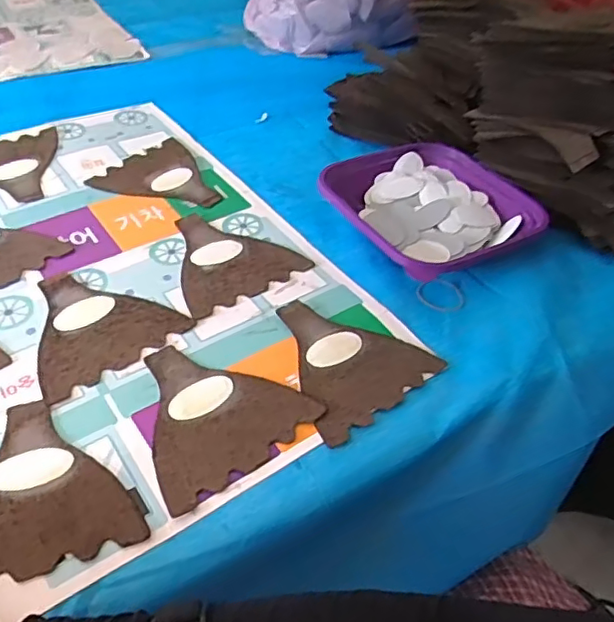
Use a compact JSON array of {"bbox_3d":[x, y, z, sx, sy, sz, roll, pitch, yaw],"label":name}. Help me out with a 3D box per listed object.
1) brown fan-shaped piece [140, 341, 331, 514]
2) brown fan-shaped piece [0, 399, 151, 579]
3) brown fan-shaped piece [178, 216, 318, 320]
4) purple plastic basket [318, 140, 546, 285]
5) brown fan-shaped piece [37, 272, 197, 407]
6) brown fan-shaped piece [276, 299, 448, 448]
[{"bbox_3d":[-0.069,0.066,0.431,0.119,0.006,0.124,-25,52,-27],"label":"brown fan-shaped piece"},{"bbox_3d":[-0.175,0.108,0.378,0.116,0.006,0.120,-12,48,-18],"label":"brown fan-shaped piece"},{"bbox_3d":[-0.079,-0.055,0.554,0.120,0.004,0.122,-27,53,-29],"label":"brown fan-shaped piece"},{"bbox_3d":[0.115,-0.101,0.595,0.187,0.043,0.183,-27,53,-29],"label":"purple plastic basket"},{"bbox_3d":[-0.176,0.005,0.484,0.117,0.004,0.125,-28,54,-29],"label":"brown fan-shaped piece"},{"bbox_3d":[0.025,0.033,0.474,0.119,0.007,0.126,-29,54,-30],"label":"brown fan-shaped piece"}]

